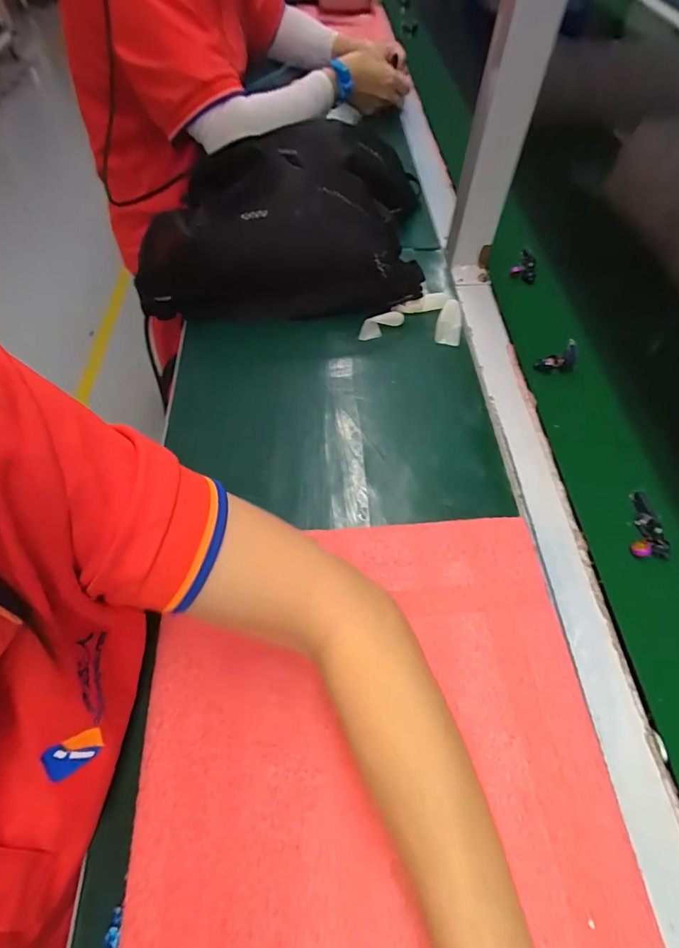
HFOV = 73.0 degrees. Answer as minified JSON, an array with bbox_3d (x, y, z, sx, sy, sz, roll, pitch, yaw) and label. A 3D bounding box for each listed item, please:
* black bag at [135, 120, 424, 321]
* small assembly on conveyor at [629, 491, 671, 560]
[{"bbox_3d":[-0.054,-0.302,0.525,0.308,0.101,0.239,-1,58,-2],"label":"black bag"},{"bbox_3d":[0.243,0.039,0.359,0.023,0.015,0.057,16,59,9],"label":"small assembly on conveyor"}]

